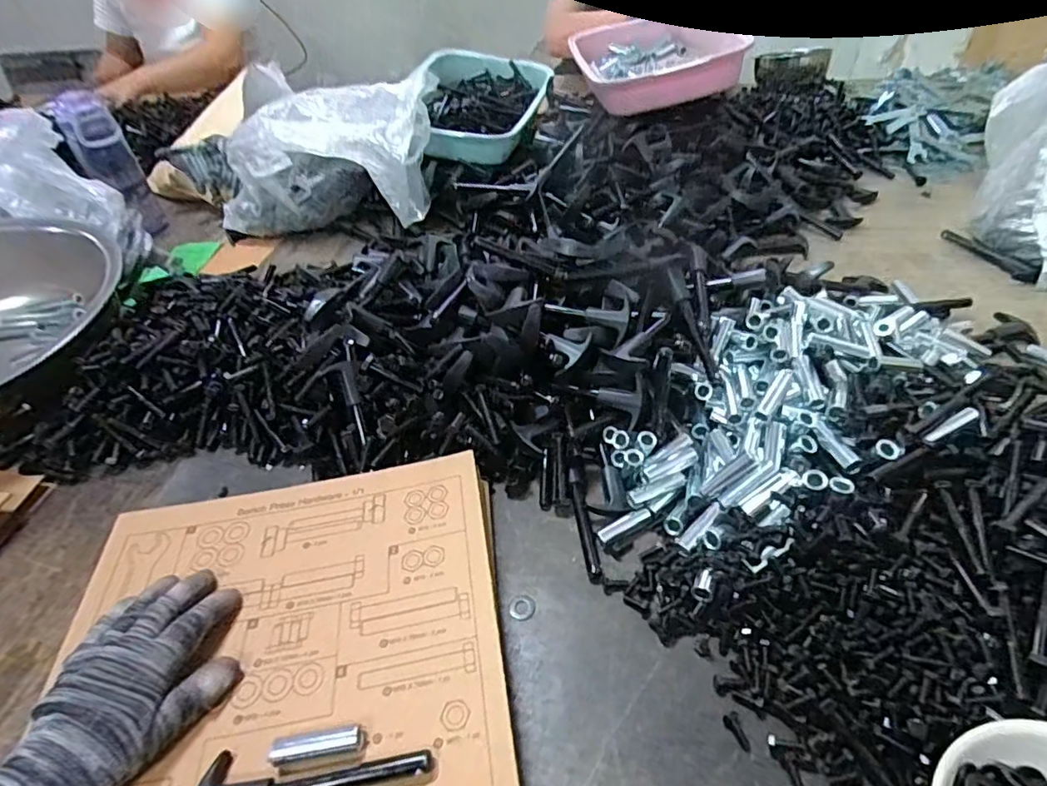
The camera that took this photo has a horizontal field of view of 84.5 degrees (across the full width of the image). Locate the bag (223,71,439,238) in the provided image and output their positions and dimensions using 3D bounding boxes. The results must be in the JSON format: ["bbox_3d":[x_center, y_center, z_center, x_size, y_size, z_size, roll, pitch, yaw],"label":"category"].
[{"bbox_3d":[-0.287,-0.373,0.913,0.299,0.176,0.193,6,44,11],"label":"bag"}]

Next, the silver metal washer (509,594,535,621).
[{"bbox_3d":[-0.001,0.165,0.443,0.020,0.004,0.019,-3,43,2],"label":"silver metal washer"}]

